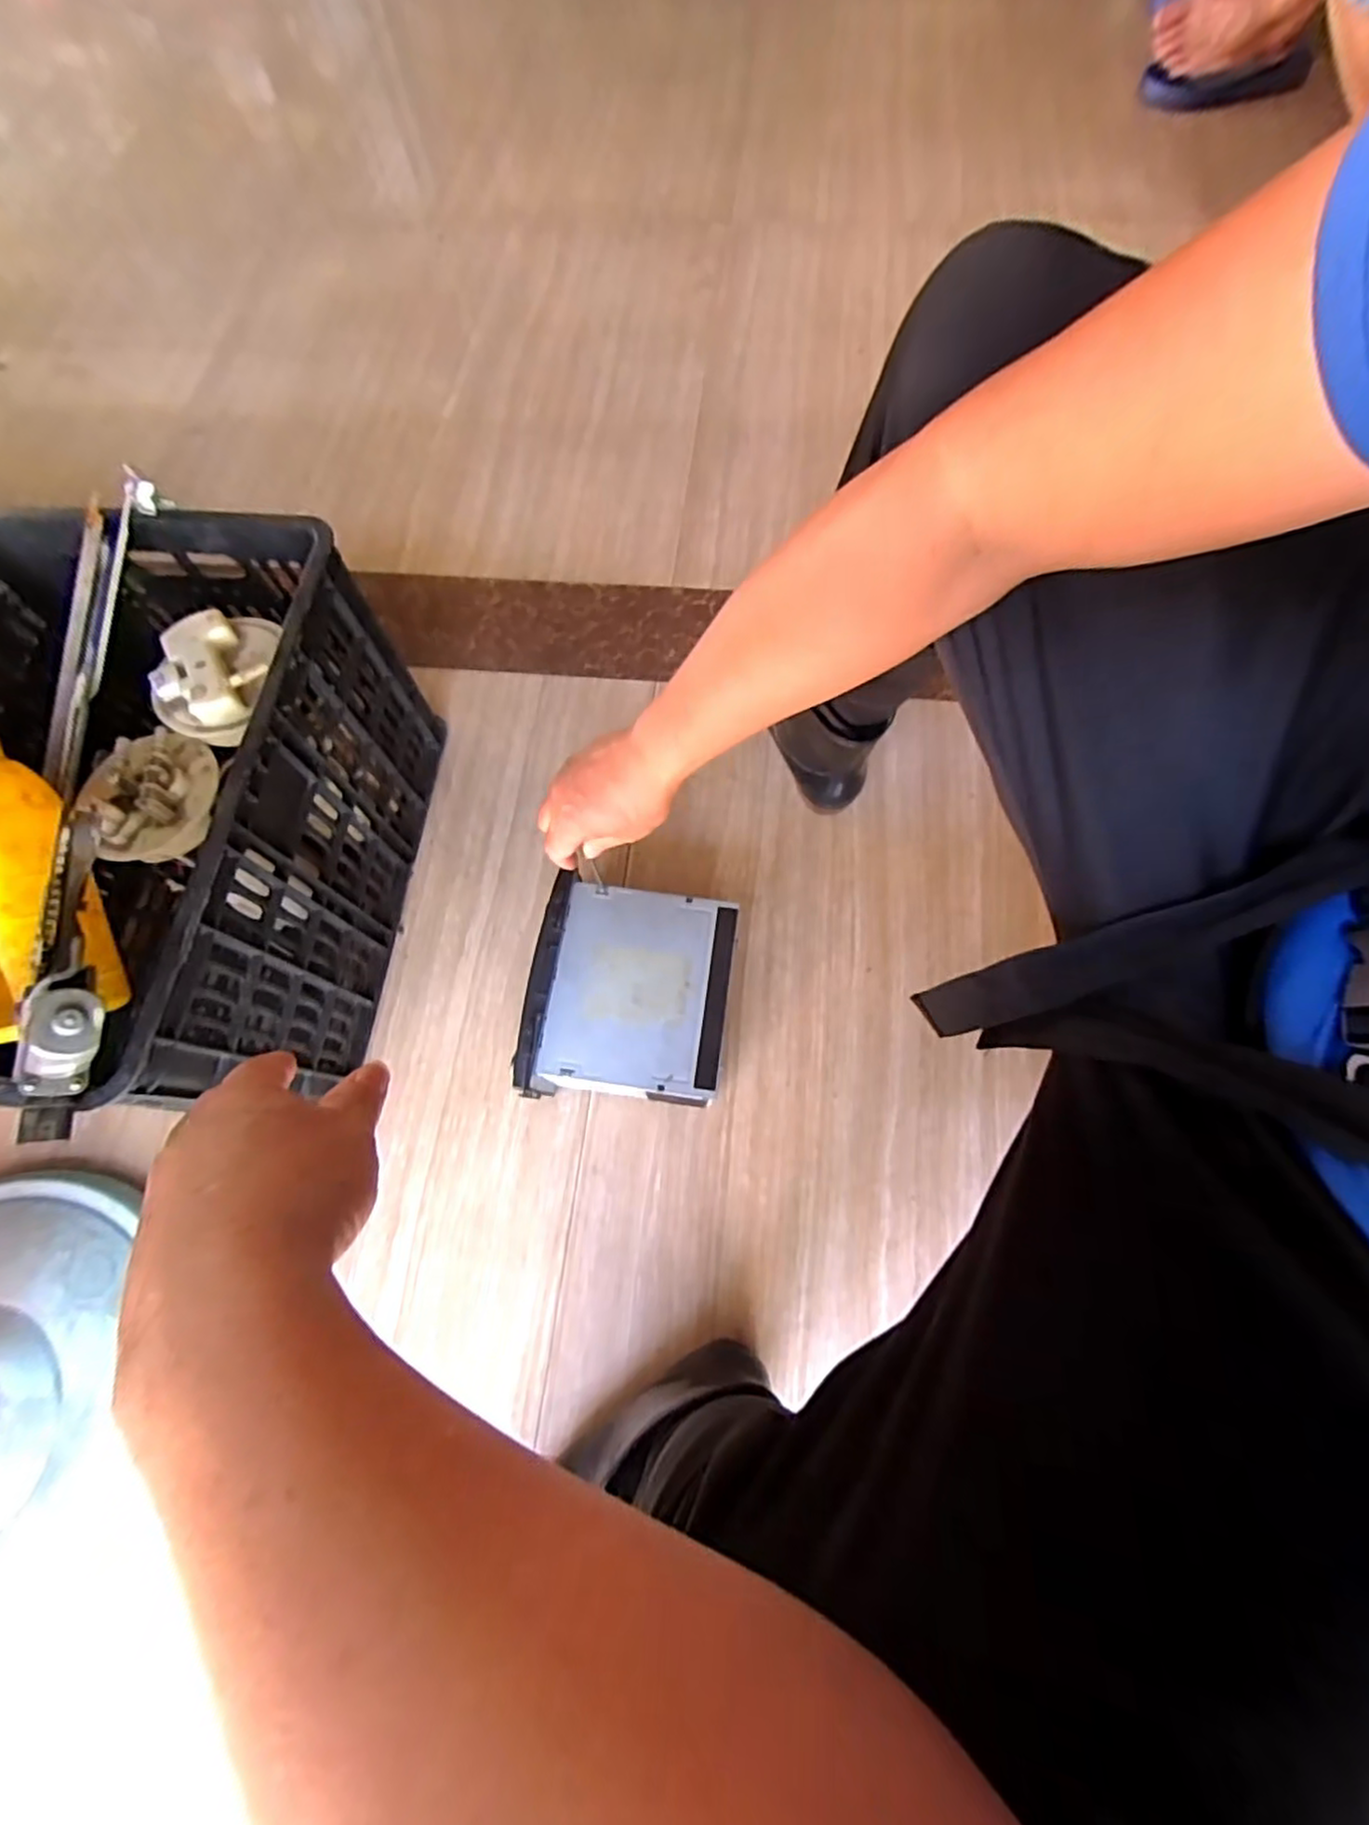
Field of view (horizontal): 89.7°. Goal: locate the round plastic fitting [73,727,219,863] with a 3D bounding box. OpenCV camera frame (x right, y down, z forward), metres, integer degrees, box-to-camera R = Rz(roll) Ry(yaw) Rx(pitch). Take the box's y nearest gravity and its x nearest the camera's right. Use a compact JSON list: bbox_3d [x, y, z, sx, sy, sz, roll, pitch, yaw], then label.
[{"bbox_3d":[-0.439,-0.101,0.567,0.092,0.039,0.106,-18,70,-5],"label":"round plastic fitting"}]

